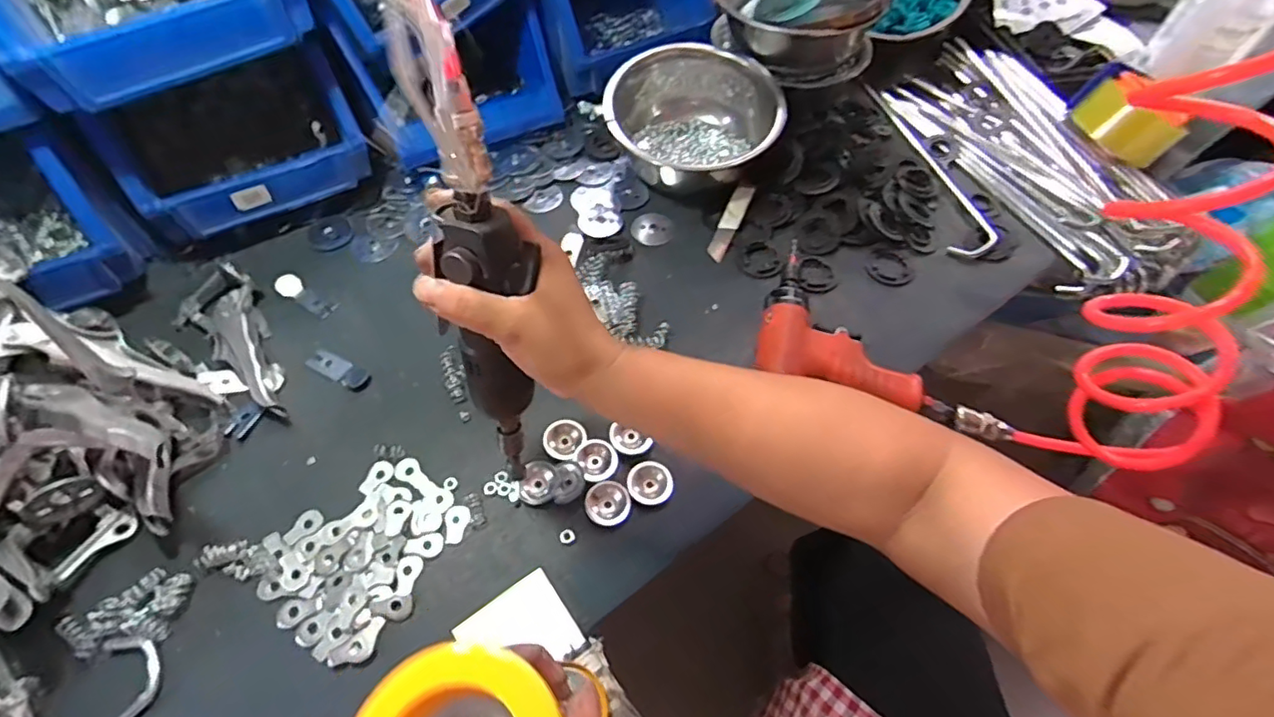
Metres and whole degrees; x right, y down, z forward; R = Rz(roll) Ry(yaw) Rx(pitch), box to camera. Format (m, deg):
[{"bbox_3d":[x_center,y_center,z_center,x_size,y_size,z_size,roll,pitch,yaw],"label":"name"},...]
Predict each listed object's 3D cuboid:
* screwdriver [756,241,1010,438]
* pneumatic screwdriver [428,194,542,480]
[{"bbox_3d":[0.229,-0.021,0.532,0.221,0.040,0.172,16,58,8],"label":"screwdriver"},{"bbox_3d":[-0.083,0.002,0.354,0.044,0.207,0.038,8,45,4],"label":"pneumatic screwdriver"}]

